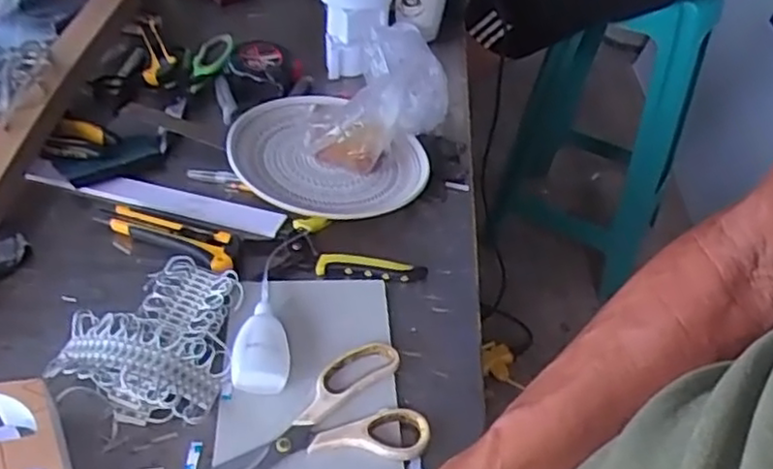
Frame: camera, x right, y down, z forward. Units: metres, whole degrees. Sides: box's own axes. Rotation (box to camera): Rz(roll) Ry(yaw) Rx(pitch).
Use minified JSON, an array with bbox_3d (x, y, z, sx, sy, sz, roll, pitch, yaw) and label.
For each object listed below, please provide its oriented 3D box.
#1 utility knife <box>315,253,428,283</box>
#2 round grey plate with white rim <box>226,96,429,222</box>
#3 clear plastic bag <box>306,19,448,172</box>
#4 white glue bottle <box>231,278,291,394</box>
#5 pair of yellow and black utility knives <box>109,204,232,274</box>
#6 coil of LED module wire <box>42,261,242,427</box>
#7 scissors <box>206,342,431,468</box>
[{"bbox_3d":[-0.014,0.032,0.652,0.102,0.015,0.022,4,43,1],"label":"utility knife"},{"bbox_3d":[-0.063,-0.081,0.734,0.192,0.048,0.182,2,44,-2],"label":"round grey plate with white rim"},{"bbox_3d":[-0.009,-0.152,0.774,0.107,0.096,0.211,29,48,21],"label":"clear plastic bag"},{"bbox_3d":[-0.102,0.083,0.573,0.043,0.027,0.095,-1,44,-5],"label":"white glue bottle"},{"bbox_3d":[-0.201,0.003,0.656,0.136,0.016,0.041,18,45,14],"label":"pair of yellow and black utility knives"},{"bbox_3d":[-0.188,0.075,0.569,0.124,0.034,0.150,8,44,4],"label":"coil of LED module wire"},{"bbox_3d":[-0.060,0.139,0.532,0.166,0.010,0.103,-10,45,-14],"label":"scissors"}]

